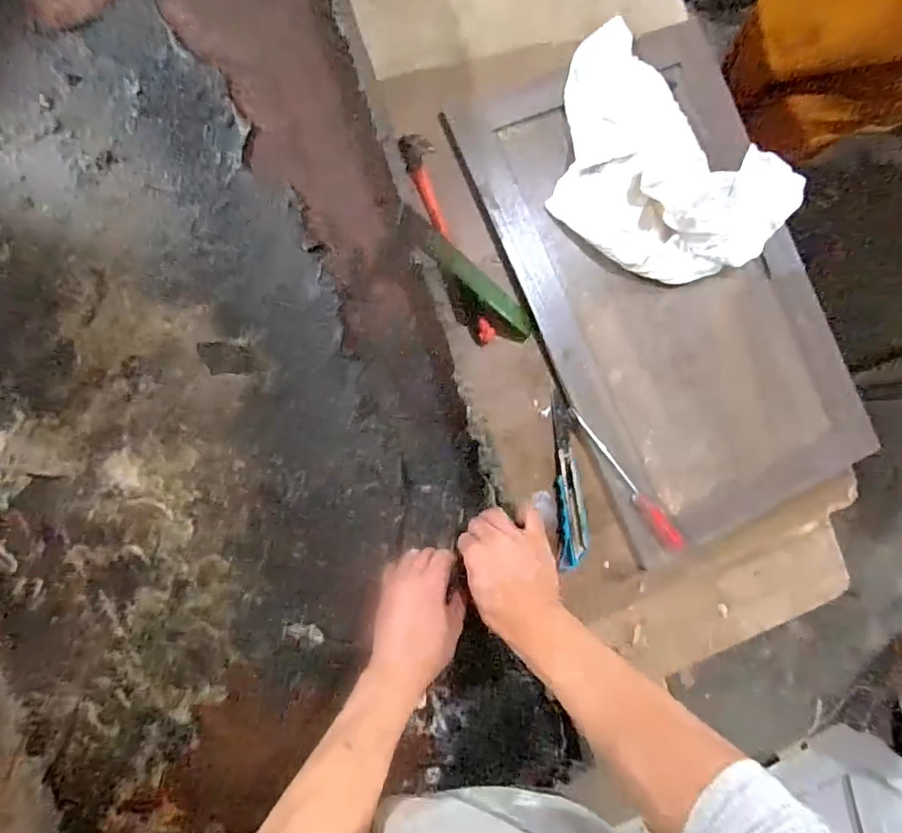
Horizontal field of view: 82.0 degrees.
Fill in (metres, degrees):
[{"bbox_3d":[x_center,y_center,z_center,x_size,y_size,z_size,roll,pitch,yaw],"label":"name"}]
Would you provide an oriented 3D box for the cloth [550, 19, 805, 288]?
[{"bbox_3d":[0.280,-0.314,0.660,0.350,0.063,0.260,33,85,-8],"label":"cloth"}]

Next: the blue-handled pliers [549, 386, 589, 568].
[{"bbox_3d":[0.156,0.083,0.674,0.038,0.028,0.221,-2,90,-9],"label":"blue-handled pliers"}]

